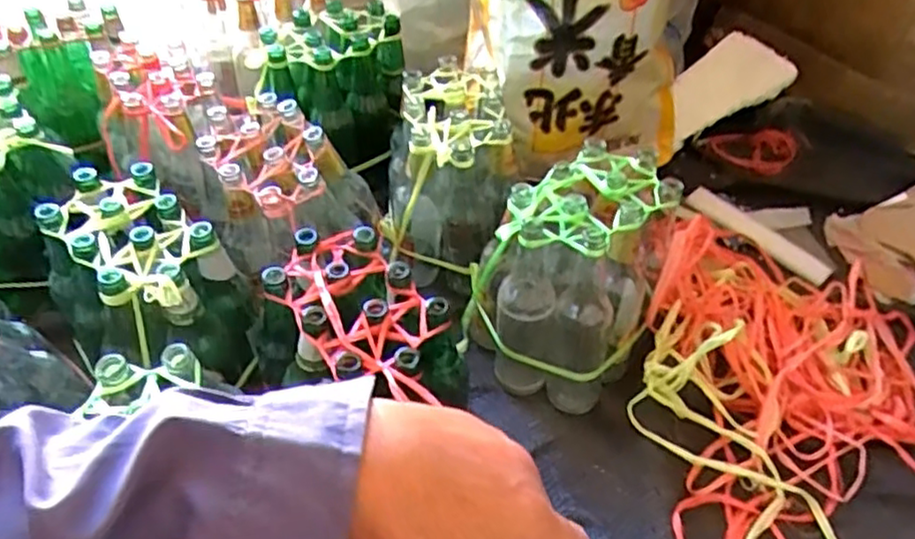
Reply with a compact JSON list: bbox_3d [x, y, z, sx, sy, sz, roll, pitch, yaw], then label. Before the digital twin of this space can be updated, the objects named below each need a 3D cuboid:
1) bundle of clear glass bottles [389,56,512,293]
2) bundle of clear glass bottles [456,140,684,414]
[{"bbox_3d":[-0.014,-0.127,0.983,0.164,0.235,0.251,-2,47,-3],"label":"bundle of clear glass bottles"},{"bbox_3d":[0.153,0.005,0.865,0.186,0.244,0.242,33,54,26],"label":"bundle of clear glass bottles"}]

